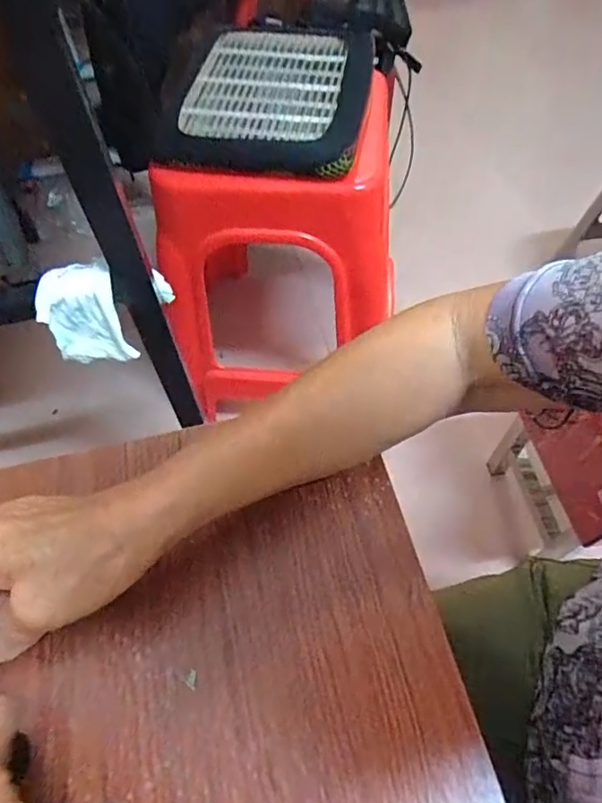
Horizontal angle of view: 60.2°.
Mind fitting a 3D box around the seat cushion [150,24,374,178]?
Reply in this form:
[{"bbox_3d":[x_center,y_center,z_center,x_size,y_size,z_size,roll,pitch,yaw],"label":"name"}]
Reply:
[{"bbox_3d":[-0.033,-0.387,0.654,0.218,0.045,0.303,9,57,7],"label":"seat cushion"}]

